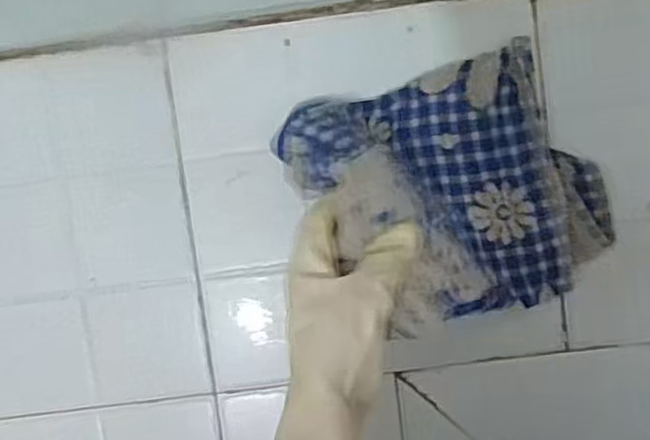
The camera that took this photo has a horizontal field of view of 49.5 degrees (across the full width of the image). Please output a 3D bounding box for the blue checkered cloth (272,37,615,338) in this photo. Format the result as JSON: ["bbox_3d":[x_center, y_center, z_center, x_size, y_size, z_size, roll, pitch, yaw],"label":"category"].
[{"bbox_3d":[0.100,-0.016,0.506,0.221,0.143,0.194,-17,95,3],"label":"blue checkered cloth"}]

